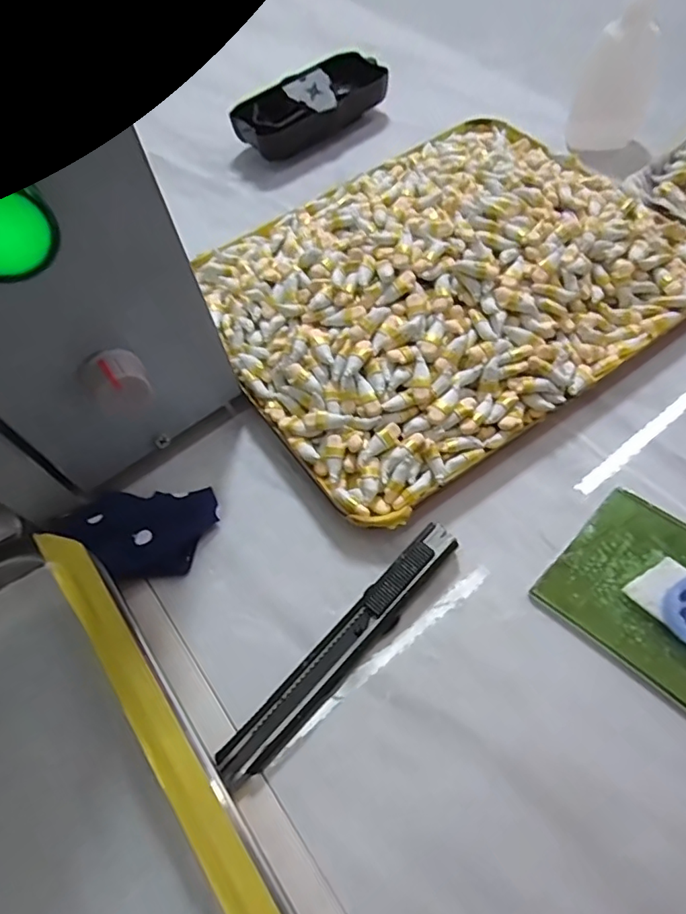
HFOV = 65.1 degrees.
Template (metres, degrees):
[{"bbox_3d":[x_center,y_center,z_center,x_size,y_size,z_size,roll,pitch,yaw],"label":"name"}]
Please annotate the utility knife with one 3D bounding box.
[{"bbox_3d":[0.001,0.074,0.212,0.015,0.008,0.122,39,72,23],"label":"utility knife"}]

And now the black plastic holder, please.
[{"bbox_3d":[-0.023,-0.244,0.376,0.110,0.025,0.050,-36,64,-13],"label":"black plastic holder"}]

